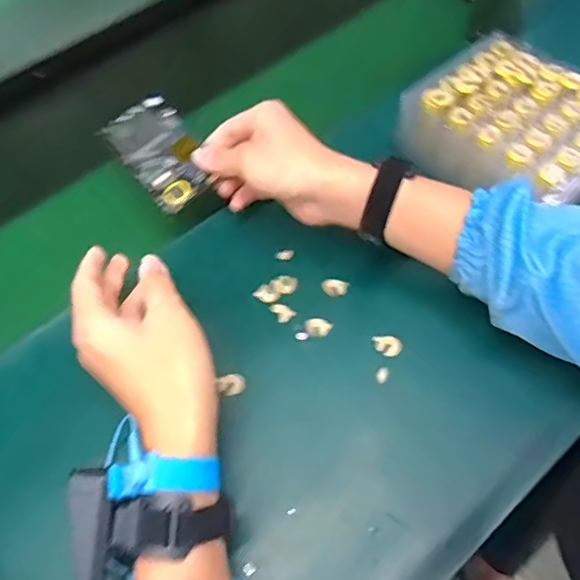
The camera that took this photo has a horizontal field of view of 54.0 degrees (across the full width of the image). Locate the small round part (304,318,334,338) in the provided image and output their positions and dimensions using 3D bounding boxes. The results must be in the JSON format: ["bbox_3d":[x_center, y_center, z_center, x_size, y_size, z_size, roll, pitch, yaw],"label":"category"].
[{"bbox_3d":[0.023,0.031,0.480,0.023,0.004,0.016,9,60,9],"label":"small round part"}]

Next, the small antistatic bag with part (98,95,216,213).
[{"bbox_3d":[-0.118,-0.130,0.524,0.067,0.011,0.123,-41,66,-7],"label":"small antistatic bag with part"}]

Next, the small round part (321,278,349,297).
[{"bbox_3d":[0.039,-0.002,0.496,0.023,0.005,0.016,11,60,10],"label":"small round part"}]

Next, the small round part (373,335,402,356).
[{"bbox_3d":[0.081,0.045,0.469,0.022,0.004,0.019,-4,59,1],"label":"small round part"}]

